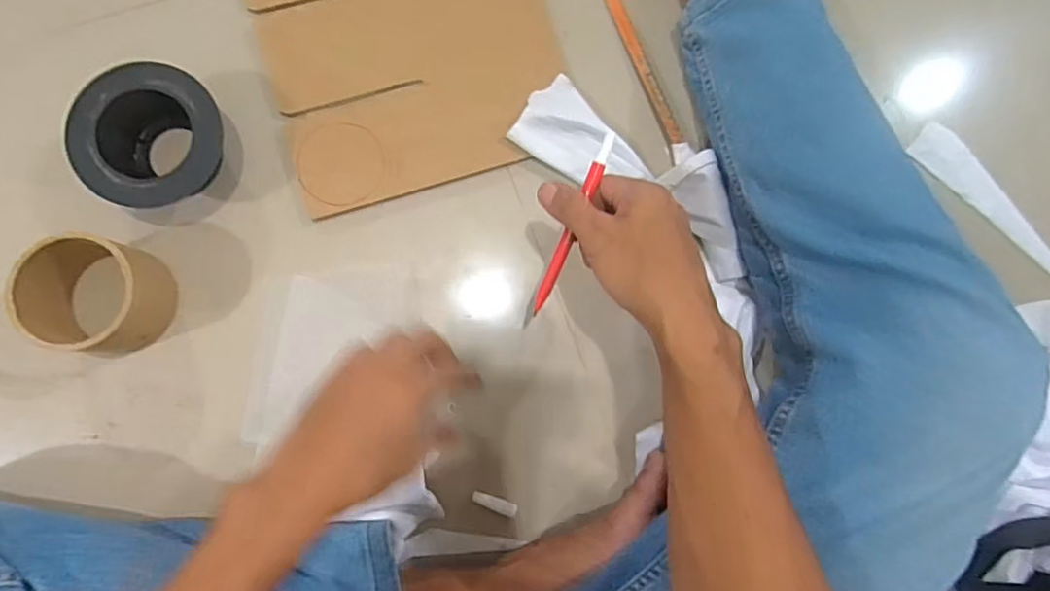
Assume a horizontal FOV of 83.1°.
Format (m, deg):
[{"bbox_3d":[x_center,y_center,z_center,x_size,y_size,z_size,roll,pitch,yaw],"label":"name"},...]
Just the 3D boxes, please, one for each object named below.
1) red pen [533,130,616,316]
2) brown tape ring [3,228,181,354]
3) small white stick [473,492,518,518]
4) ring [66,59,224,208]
[{"bbox_3d":[0.033,-0.049,0.412,0.009,0.009,0.134,23,95,-2],"label":"red pen"},{"bbox_3d":[-0.320,0.000,0.444,0.081,0.069,0.079,0,85,-4],"label":"brown tape ring"},{"bbox_3d":[-0.025,0.171,0.483,0.037,0.007,0.011,19,84,-2],"label":"small white stick"},{"bbox_3d":[-0.285,-0.119,0.461,0.095,0.055,0.103,0,85,-4],"label":"ring"}]

